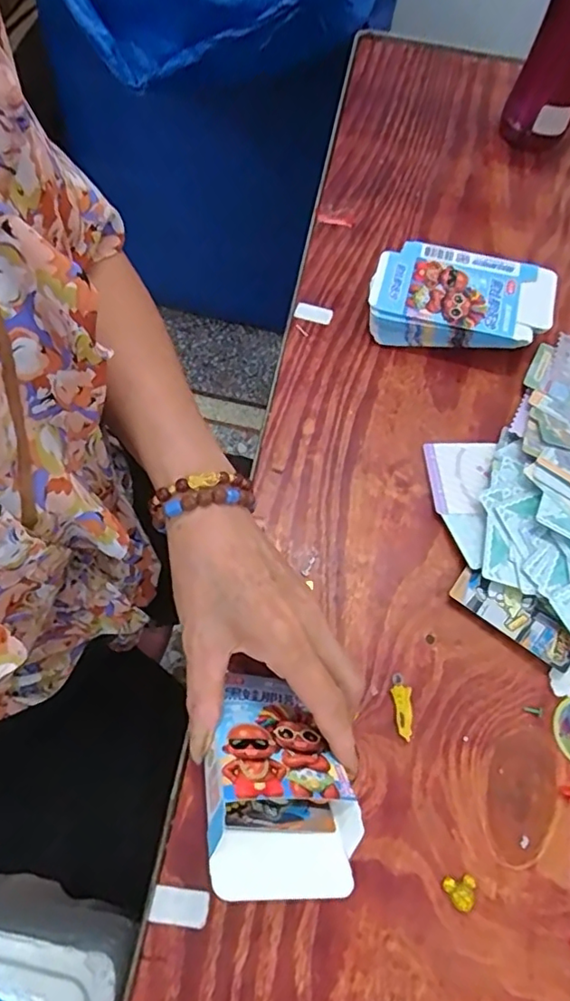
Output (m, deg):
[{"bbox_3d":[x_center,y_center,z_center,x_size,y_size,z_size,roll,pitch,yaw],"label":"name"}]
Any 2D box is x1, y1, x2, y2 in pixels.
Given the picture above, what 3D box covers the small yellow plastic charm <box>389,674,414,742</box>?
[{"bbox_3d":[0.076,0.132,0.361,0.013,0.004,0.040,-8,66,-6],"label":"small yellow plastic charm"}]

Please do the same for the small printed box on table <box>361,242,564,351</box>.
[{"bbox_3d":[0.150,-0.174,0.488,0.152,0.039,0.090,11,65,3],"label":"small printed box on table"}]

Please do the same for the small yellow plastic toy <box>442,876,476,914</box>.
[{"bbox_3d":[0.101,0.226,0.322,0.018,0.004,0.017,-1,65,-3],"label":"small yellow plastic toy"}]

